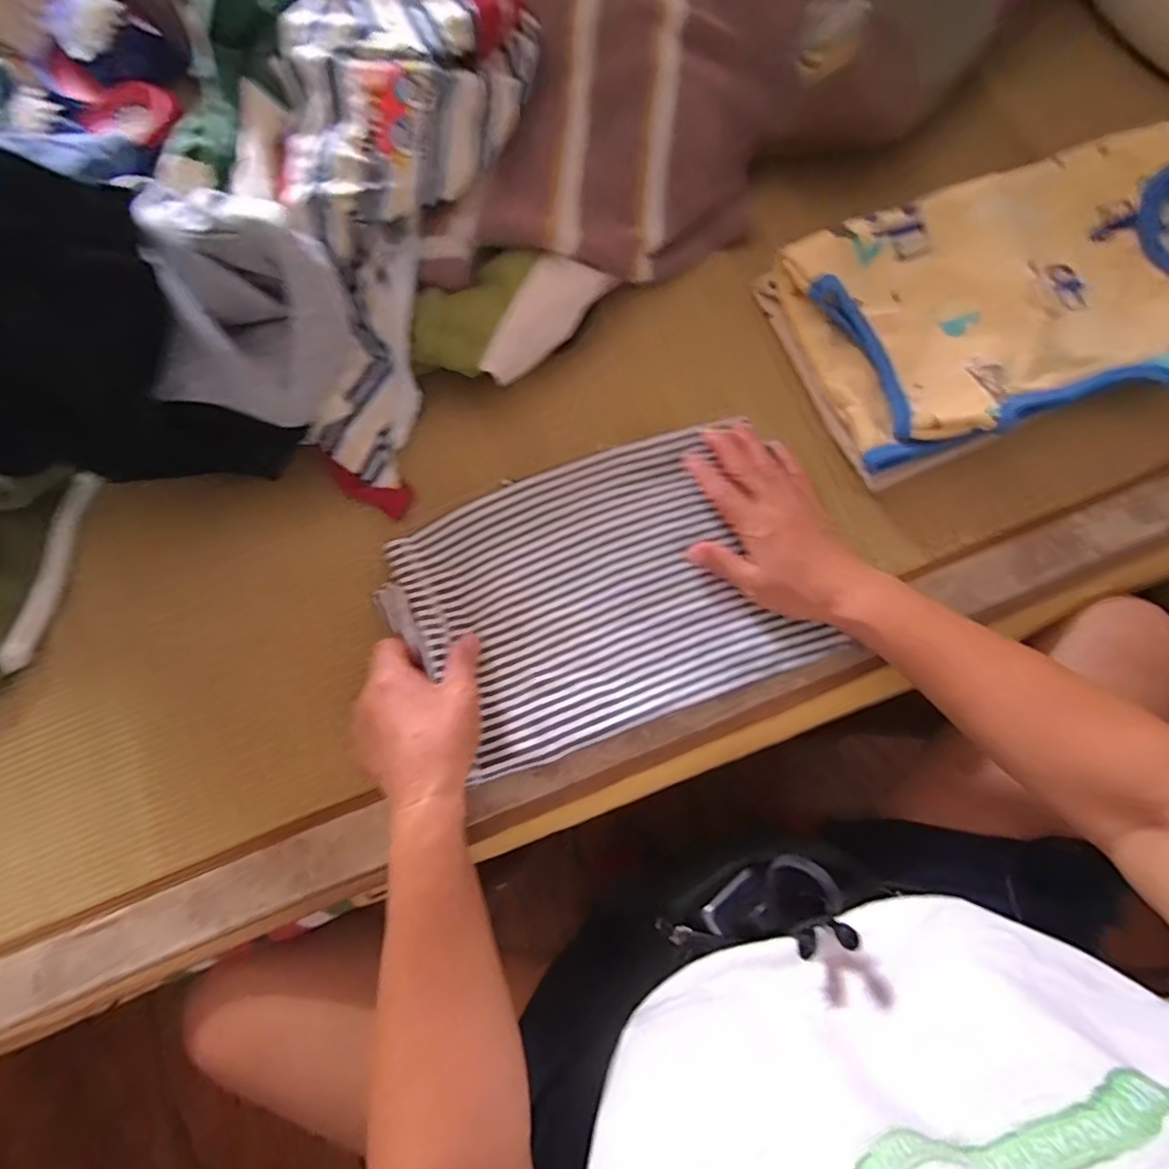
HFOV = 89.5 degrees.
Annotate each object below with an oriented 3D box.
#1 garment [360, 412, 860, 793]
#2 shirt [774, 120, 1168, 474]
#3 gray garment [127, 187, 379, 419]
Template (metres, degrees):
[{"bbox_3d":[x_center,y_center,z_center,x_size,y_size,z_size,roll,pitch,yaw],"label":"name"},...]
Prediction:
[{"bbox_3d":[0.007,0.005,0.447,0.278,0.029,0.205,-21,78,-3],"label":"garment"},{"bbox_3d":[0.344,-0.228,0.483,0.334,0.053,0.206,-20,78,-3],"label":"shirt"},{"bbox_3d":[-0.232,-0.199,0.412,0.121,0.099,0.142,-5,78,0],"label":"gray garment"}]

